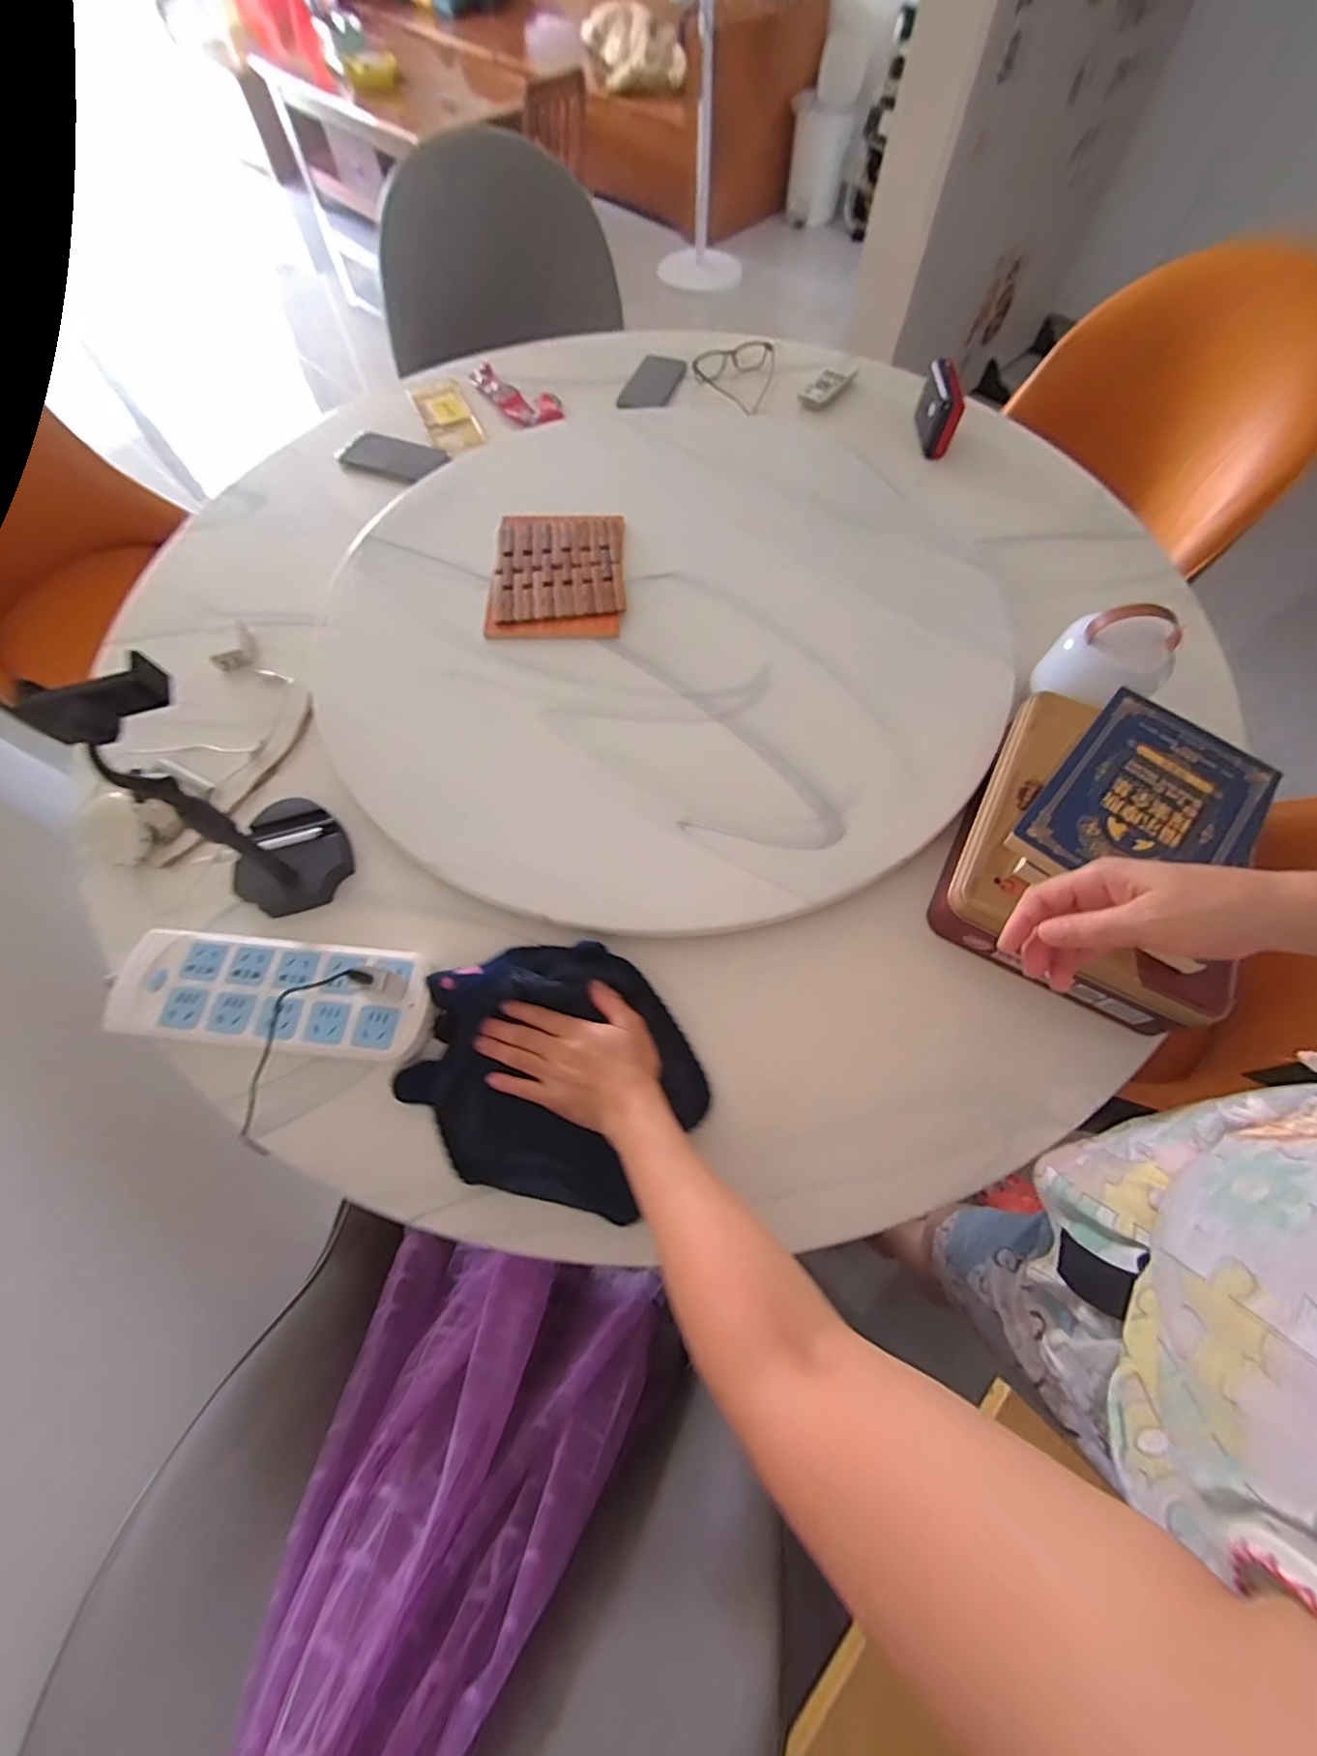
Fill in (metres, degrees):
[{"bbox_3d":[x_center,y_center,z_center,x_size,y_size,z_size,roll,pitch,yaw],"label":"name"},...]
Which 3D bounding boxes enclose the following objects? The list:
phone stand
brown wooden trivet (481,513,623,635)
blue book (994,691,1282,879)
[{"bbox_3d":[-0.357,-0.066,0.457,0.108,0.241,0.107,40,71,16],"label":"phone stand"},{"bbox_3d":[-0.119,-0.363,0.679,0.152,0.013,0.193,-2,66,-1],"label":"brown wooden trivet"},{"bbox_3d":[0.414,-0.058,0.478,0.150,0.016,0.209,41,73,15],"label":"blue book"}]

